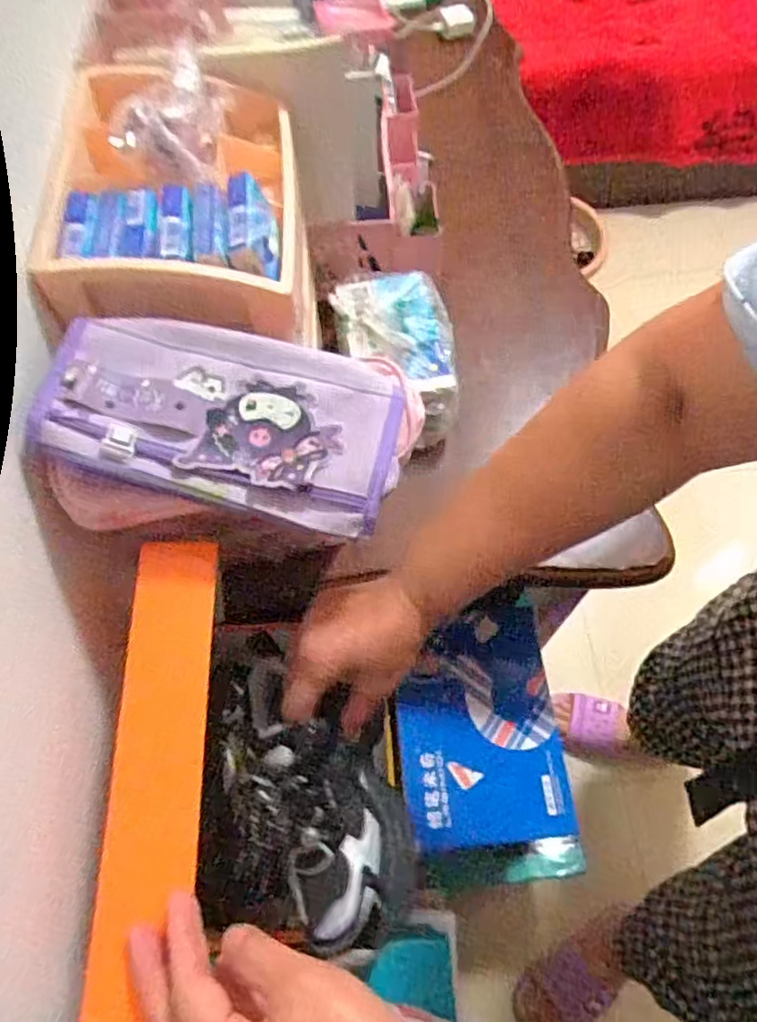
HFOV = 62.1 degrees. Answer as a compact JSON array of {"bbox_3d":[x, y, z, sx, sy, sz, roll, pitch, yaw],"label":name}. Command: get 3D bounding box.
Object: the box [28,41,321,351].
[{"bbox_3d":[-0.152,-0.244,0.471,0.176,0.087,0.259,-9,63,-3],"label":"box"}]

